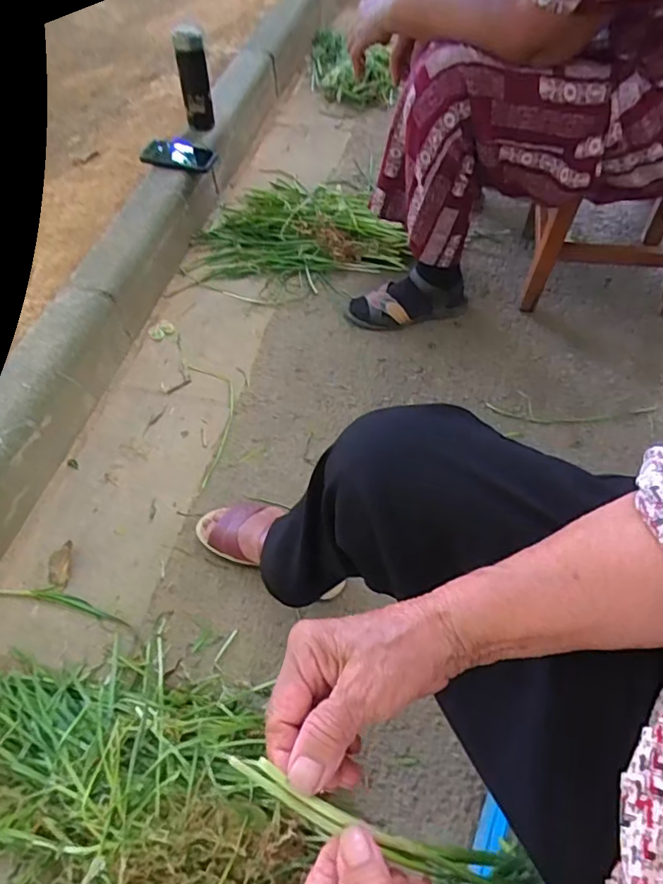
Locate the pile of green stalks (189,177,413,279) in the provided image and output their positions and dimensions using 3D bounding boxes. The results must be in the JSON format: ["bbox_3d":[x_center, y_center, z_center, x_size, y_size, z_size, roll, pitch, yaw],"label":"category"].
[{"bbox_3d":[-0.075,-0.533,1.309,0.477,0.069,0.384,-3,55,3],"label":"pile of green stalks"}]

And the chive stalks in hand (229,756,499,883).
[{"bbox_3d":[0.027,0.210,0.305,0.189,0.018,0.019,36,55,-21],"label":"chive stalks in hand"}]

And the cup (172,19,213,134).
[{"bbox_3d":[-0.302,-0.798,1.234,0.067,0.207,0.078,-15,55,-6],"label":"cup"}]

